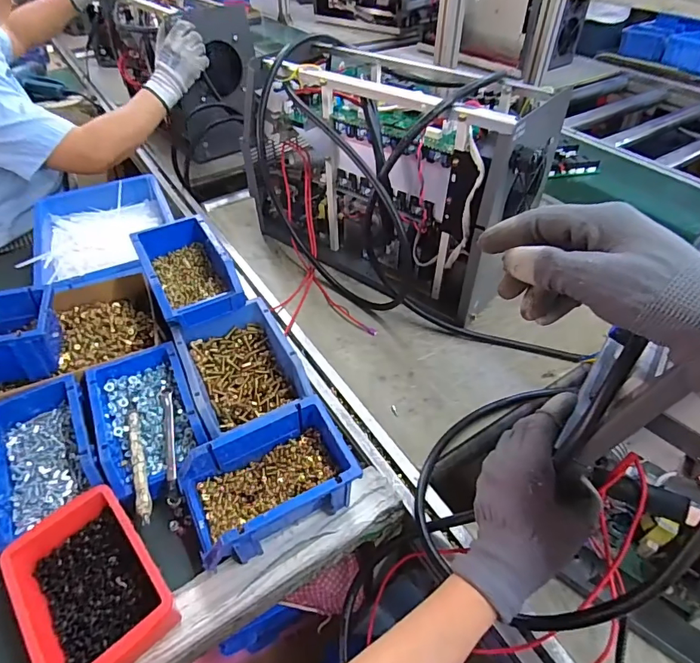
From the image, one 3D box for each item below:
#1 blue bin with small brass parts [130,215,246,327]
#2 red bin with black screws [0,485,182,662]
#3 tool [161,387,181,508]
[{"bbox_3d":[-0.218,-0.086,0.596,0.101,0.064,0.167,-23,50,-20],"label":"blue bin with small brass parts"},{"bbox_3d":[-0.228,0.225,0.396,0.100,0.062,0.155,-33,54,-27],"label":"red bin with black screws"},{"bbox_3d":[-0.196,0.121,0.487,0.013,0.014,0.141,-14,47,-12],"label":"tool"}]

